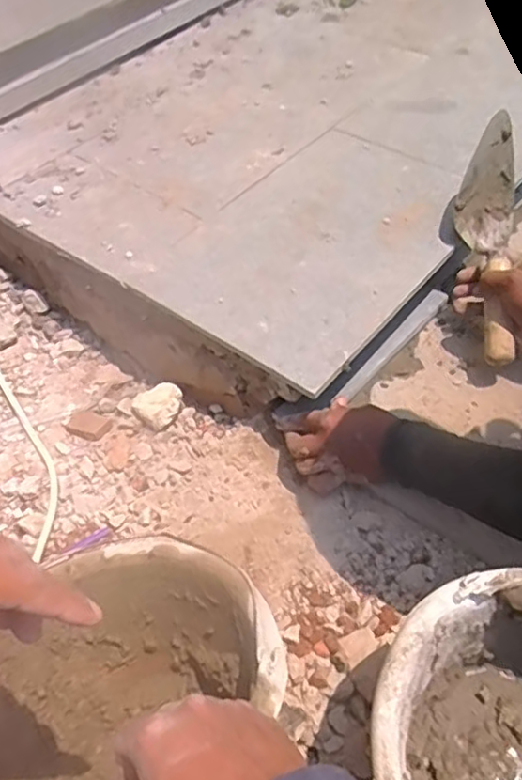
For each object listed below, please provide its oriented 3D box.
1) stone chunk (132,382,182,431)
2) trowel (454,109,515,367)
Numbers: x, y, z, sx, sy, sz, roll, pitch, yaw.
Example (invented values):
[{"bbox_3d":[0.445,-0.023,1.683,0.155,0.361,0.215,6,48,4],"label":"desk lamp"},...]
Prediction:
[{"bbox_3d":[-0.140,0.016,0.840,0.064,0.027,0.058,29,59,25],"label":"stone chunk"},{"bbox_3d":[0.285,-0.186,0.780,0.076,0.060,0.314,3,75,3],"label":"trowel"}]

